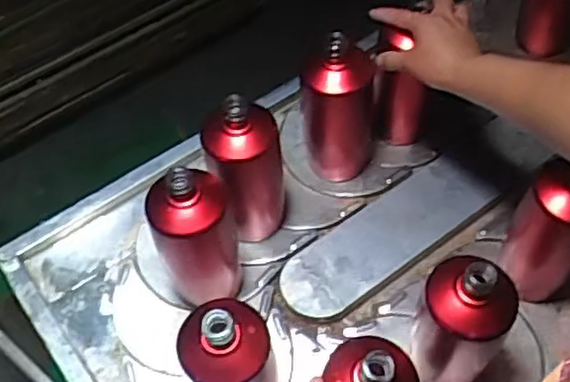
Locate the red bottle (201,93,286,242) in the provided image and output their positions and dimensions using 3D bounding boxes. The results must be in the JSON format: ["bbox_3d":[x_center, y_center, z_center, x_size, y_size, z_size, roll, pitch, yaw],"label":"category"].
[{"bbox_3d":[-0.039,-0.013,0.754,0.079,0.202,0.071,-4,51,-1],"label":"red bottle"}]

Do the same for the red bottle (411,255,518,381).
[{"bbox_3d":[0.162,0.133,0.647,0.082,0.214,0.065,27,57,22],"label":"red bottle"}]

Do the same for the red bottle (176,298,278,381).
[{"bbox_3d":[-0.047,0.160,0.625,0.079,0.175,0.060,-13,52,-8],"label":"red bottle"}]

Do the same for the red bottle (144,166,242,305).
[{"bbox_3d":[-0.091,0.052,0.718,0.073,0.188,0.059,-10,51,-5],"label":"red bottle"}]

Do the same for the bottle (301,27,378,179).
[{"bbox_3d":[0.066,-0.098,0.818,0.090,0.197,0.090,-1,51,2],"label":"bottle"}]

